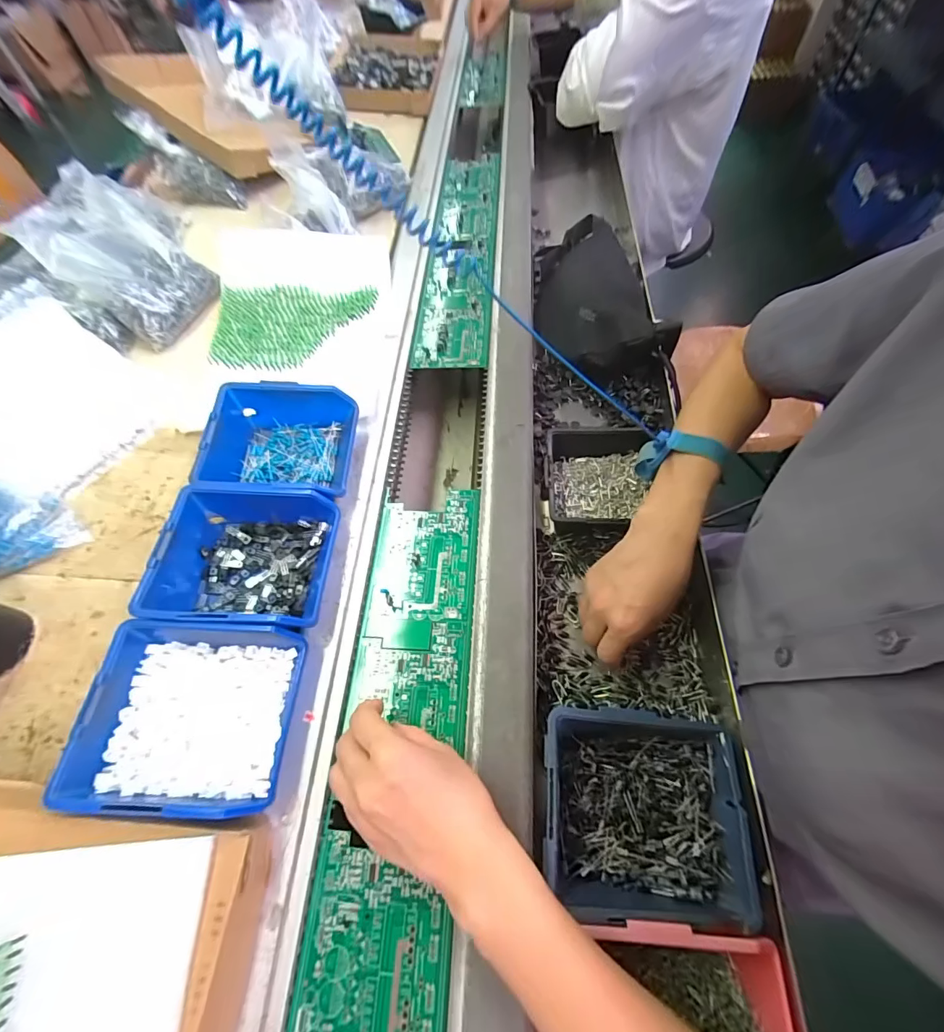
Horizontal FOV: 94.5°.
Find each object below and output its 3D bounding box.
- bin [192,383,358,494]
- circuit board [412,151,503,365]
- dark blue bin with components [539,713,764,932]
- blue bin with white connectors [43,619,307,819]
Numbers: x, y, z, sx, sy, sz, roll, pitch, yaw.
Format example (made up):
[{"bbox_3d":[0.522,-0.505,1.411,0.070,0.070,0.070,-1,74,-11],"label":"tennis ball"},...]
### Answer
[{"bbox_3d":[-0.190,-0.068,0.432,0.137,0.055,0.120,0,61,2],"label":"bin"},{"bbox_3d":[-0.014,-0.402,0.646,0.096,0.012,0.495,2,61,3],"label":"circuit board"},{"bbox_3d":[0.121,0.206,0.311,0.137,0.047,0.117,3,61,3],"label":"dark blue bin with components"},{"bbox_3d":[-0.195,0.141,0.313,0.126,0.057,0.116,1,61,2],"label":"blue bin with white connectors"}]

